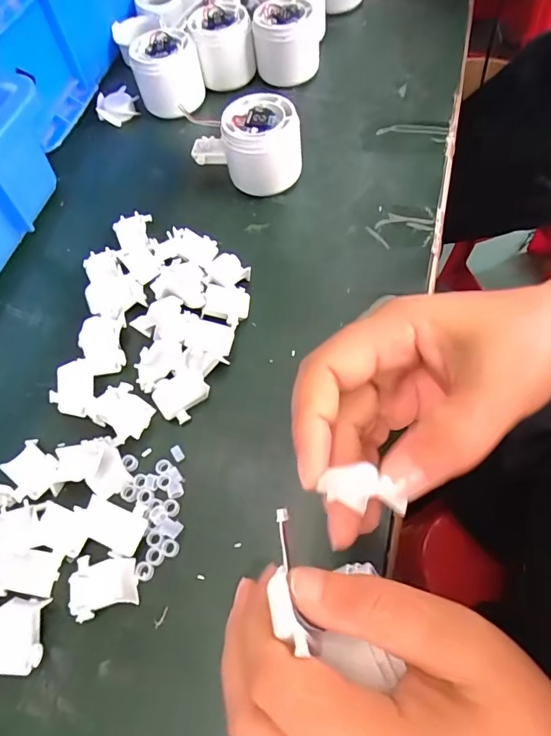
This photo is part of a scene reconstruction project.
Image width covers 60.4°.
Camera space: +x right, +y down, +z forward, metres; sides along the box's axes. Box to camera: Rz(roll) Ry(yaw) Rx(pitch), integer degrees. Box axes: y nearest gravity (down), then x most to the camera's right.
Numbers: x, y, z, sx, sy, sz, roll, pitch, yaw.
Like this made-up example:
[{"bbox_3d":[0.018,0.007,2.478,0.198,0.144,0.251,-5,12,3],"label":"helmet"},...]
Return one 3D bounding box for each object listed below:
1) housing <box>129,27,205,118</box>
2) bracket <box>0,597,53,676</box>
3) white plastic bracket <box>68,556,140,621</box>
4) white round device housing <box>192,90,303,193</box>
[{"bbox_3d":[-0.097,-0.263,0.432,0.060,0.059,0.052,-17,61,-4],"label":"housing"},{"bbox_3d":[-0.129,0.133,0.236,0.029,0.009,0.033,2,62,-1],"label":"bracket"},{"bbox_3d":[-0.088,0.110,0.241,0.034,0.009,0.028,-11,61,0],"label":"white plastic bracket"},{"bbox_3d":[-0.018,-0.168,0.361,0.071,0.051,0.054,-9,61,0],"label":"white round device housing"}]

